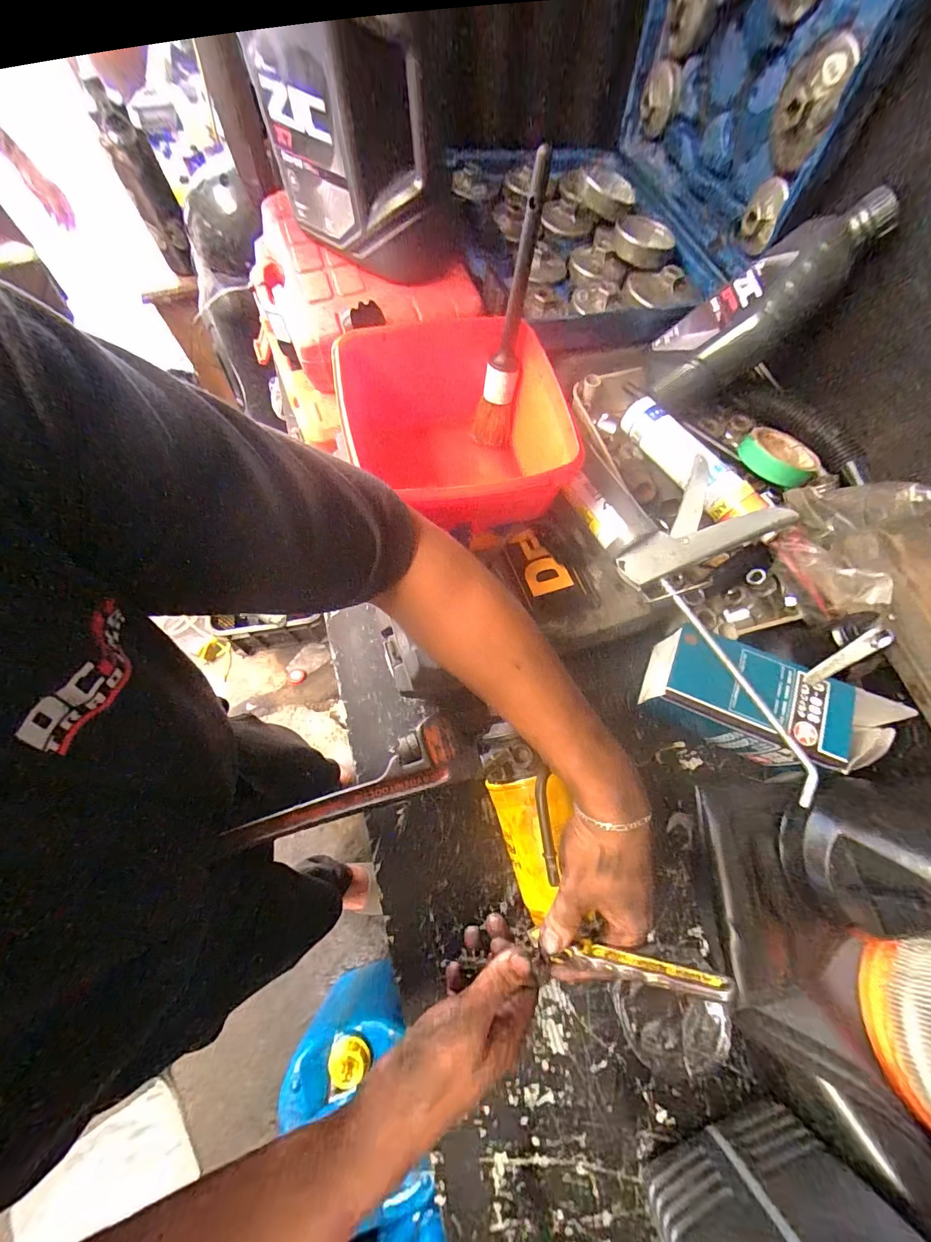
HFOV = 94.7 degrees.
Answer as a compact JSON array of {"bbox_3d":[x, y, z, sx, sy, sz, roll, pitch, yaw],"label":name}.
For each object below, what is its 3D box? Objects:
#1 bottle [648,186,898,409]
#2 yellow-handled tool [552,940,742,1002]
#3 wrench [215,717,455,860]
[{"bbox_3d":[0.321,-0.352,0.480,0.053,0.241,0.107,7,59,-47],"label":"bottle"},{"bbox_3d":[0.110,0.231,0.286,0.013,0.127,0.016,13,61,-41],"label":"yellow-handled tool"},{"bbox_3d":[-0.124,0.169,0.435,0.233,0.032,0.060,-18,70,-8],"label":"wrench"}]

